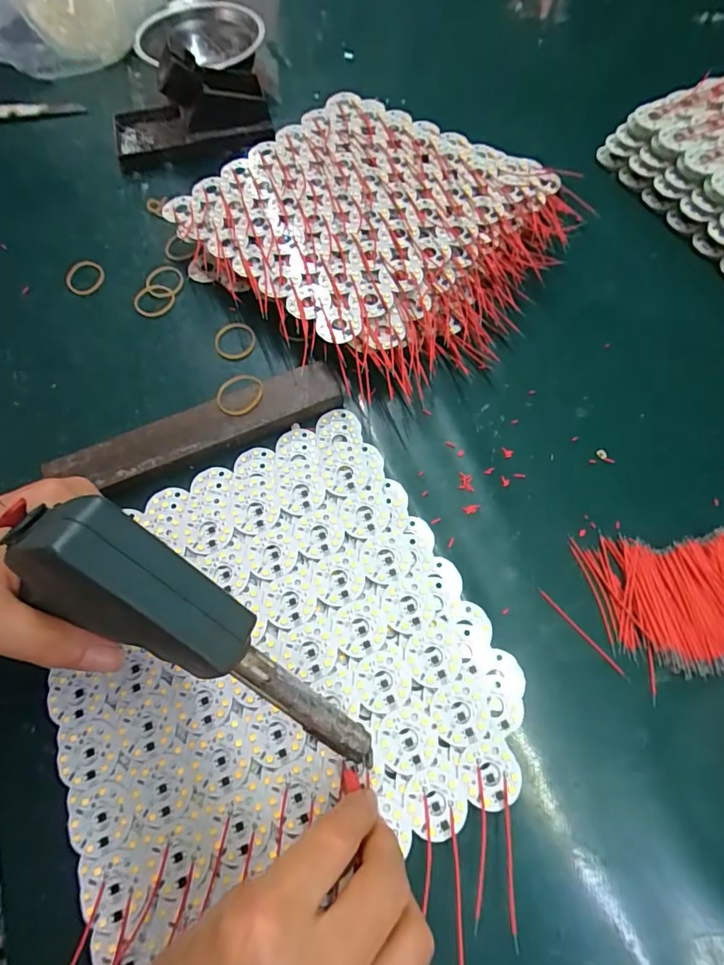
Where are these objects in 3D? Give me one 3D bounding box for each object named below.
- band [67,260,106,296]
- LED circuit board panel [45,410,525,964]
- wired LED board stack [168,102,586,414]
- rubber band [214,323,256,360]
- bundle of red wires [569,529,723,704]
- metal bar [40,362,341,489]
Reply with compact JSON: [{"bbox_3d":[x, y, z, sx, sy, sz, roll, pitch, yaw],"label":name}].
[{"bbox_3d":[-0.229,-0.170,0.404,0.030,0.004,0.033,0,76,-2],"label":"band"},{"bbox_3d":[-0.054,0.093,0.277,0.235,0.011,0.237,-27,66,-11],"label":"LED circuit board panel"},{"bbox_3d":[0.020,-0.212,0.399,0.270,0.044,0.274,-41,69,-17],"label":"wired LED board stack"},{"bbox_3d":[-0.097,-0.108,0.372,0.031,0.006,0.032,-1,64,2],"label":"rubber band"},{"bbox_3d":[0.194,0.064,0.281,0.110,0.012,0.081,-11,64,-3],"label":"bundle of red wires"},{"bbox_3d":[-0.107,-0.035,0.330,0.190,0.013,0.035,-23,65,-9],"label":"metal bar"}]

